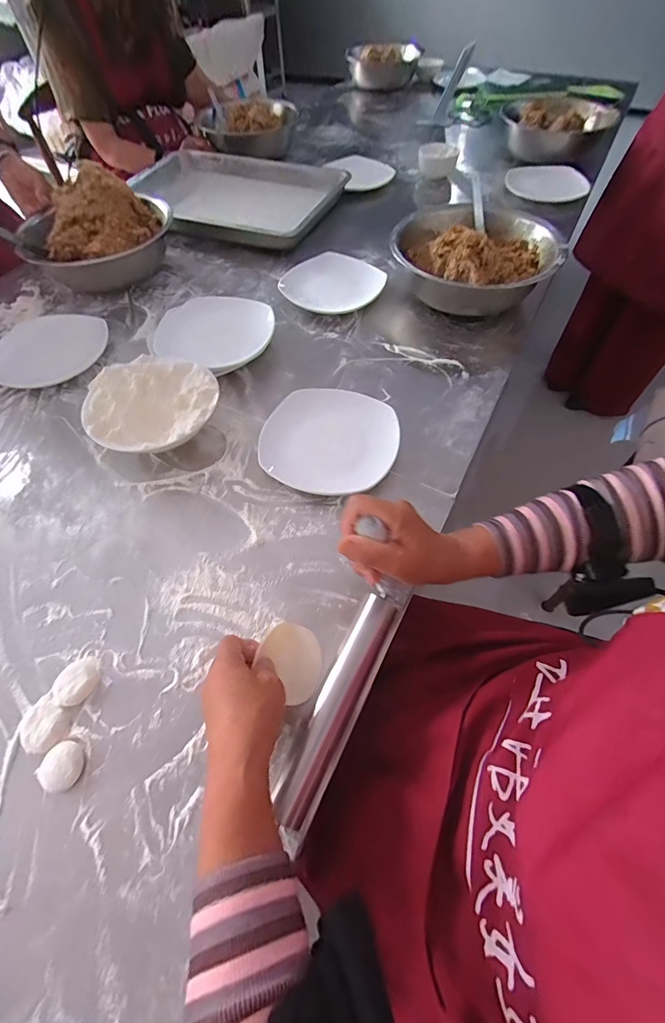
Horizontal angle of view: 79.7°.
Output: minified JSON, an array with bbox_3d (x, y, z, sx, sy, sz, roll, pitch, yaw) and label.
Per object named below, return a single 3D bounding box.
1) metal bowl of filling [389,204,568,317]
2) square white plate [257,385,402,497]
[{"bbox_3d":[0.245,-0.441,0.707,0.265,0.105,0.286,-2,58,3],"label":"metal bowl of filling"},{"bbox_3d":[0.001,-0.100,0.536,0.169,0.037,0.179,11,59,10],"label":"square white plate"}]

